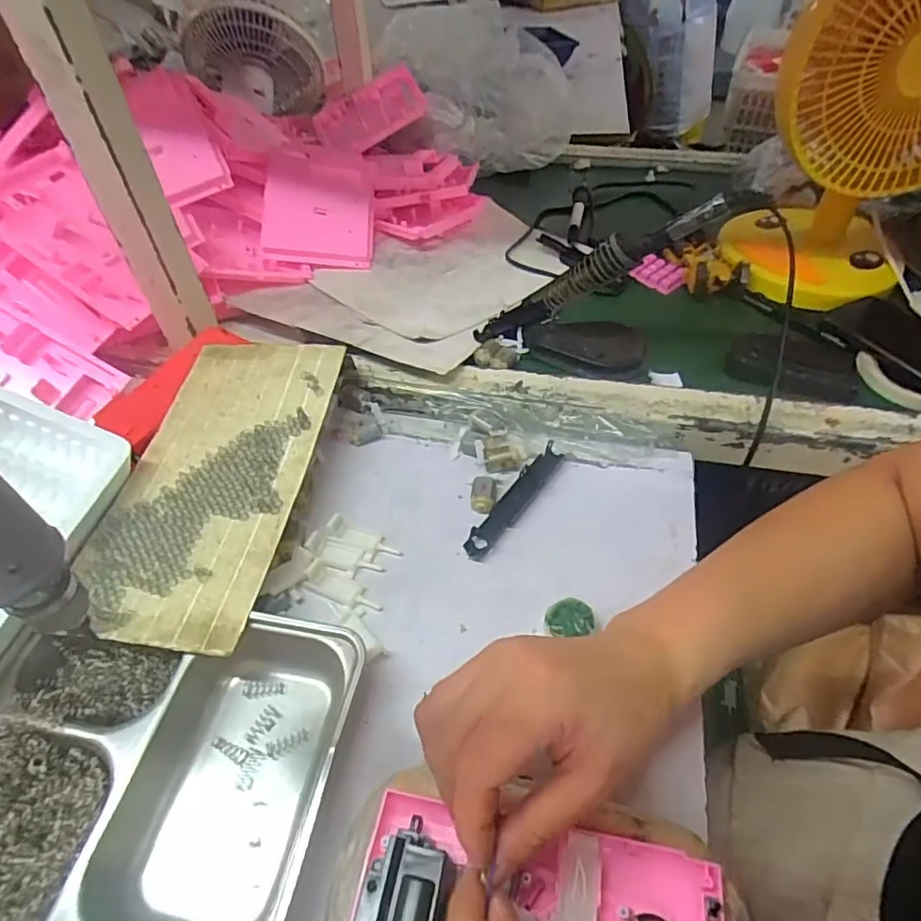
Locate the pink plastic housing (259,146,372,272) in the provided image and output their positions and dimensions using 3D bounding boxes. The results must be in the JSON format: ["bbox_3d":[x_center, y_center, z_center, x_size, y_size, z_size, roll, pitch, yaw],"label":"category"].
[{"bbox_3d":[-0.172,-0.311,0.694,0.127,0.023,0.152,2,75,-7],"label":"pink plastic housing"}]

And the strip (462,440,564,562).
[{"bbox_3d":[0.045,0.030,0.454,0.021,0.012,0.126,28,55,24],"label":"strip"}]

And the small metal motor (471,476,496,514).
[{"bbox_3d":[0.018,0.028,0.456,0.019,0.015,0.027,4,49,6],"label":"small metal motor"}]

